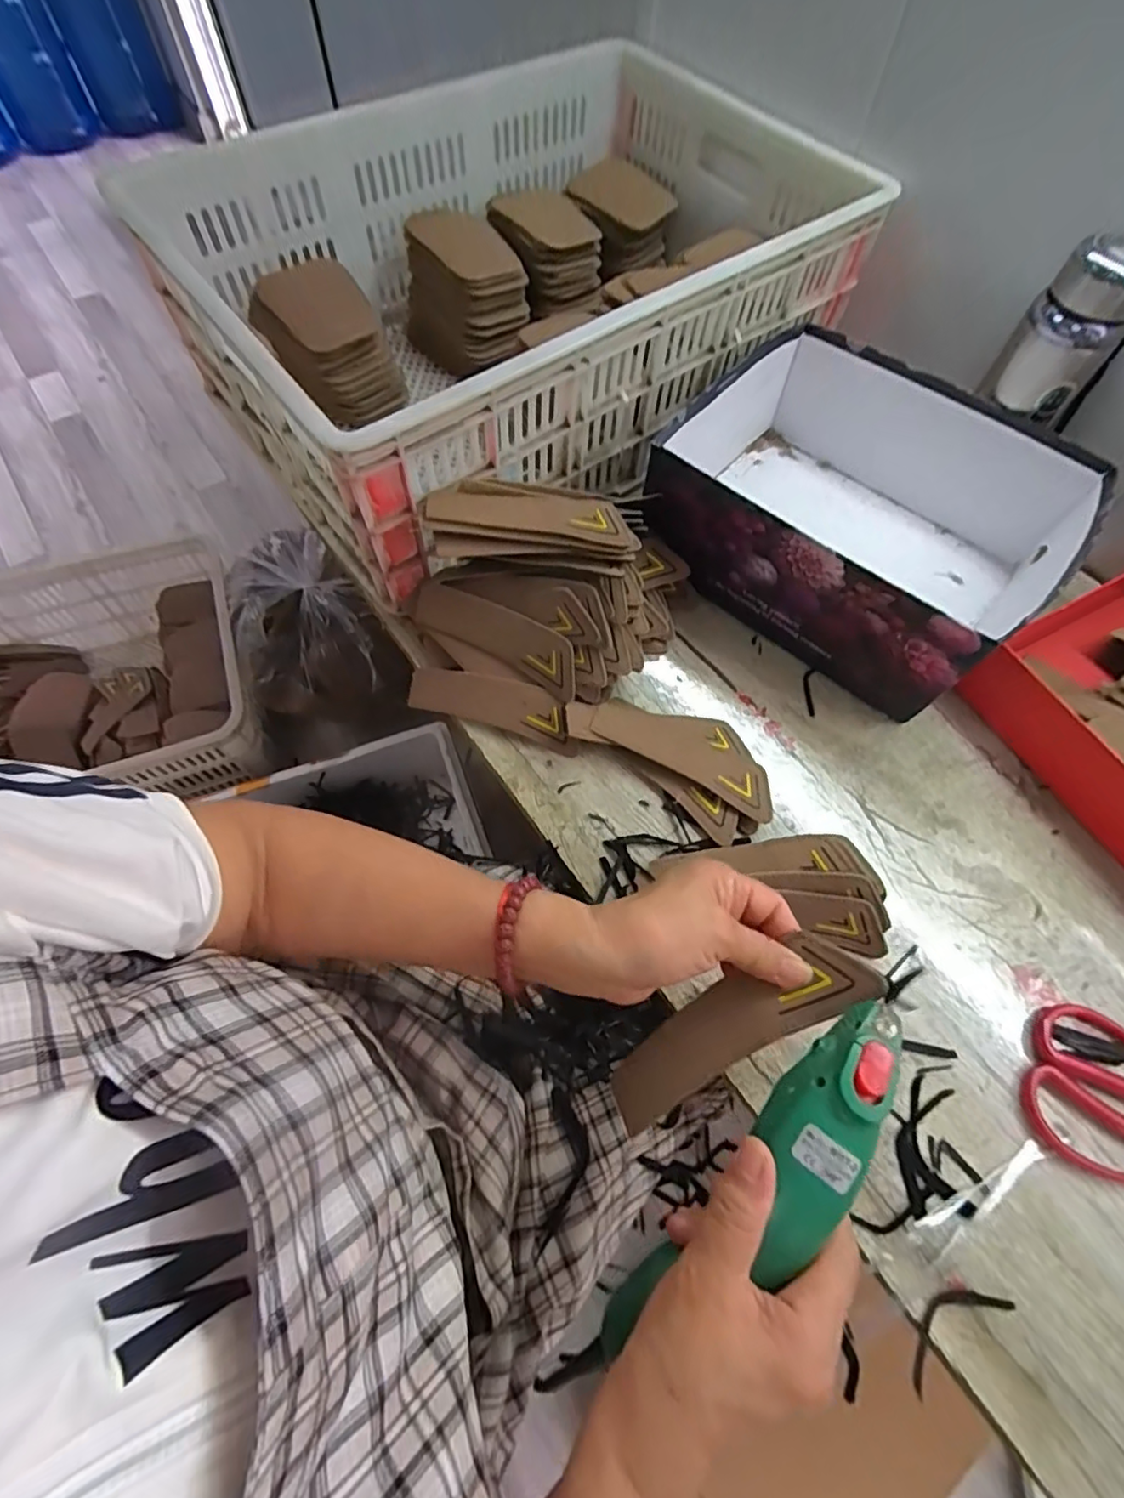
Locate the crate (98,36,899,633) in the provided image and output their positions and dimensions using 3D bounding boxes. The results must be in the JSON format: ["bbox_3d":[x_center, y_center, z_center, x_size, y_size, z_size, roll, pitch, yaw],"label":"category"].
[{"bbox_3d":[-0.042,-0.487,0.630,0.636,0.184,0.458,-35,69,-20],"label":"crate"}]

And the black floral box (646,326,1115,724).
[{"bbox_3d":[0.276,-0.217,0.562,0.330,0.120,0.293,38,66,15],"label":"black floral box"}]

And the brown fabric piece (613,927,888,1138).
[{"bbox_3d":[0.088,0.147,0.318,0.151,0.005,0.041,-37,49,14],"label":"brown fabric piece"}]

